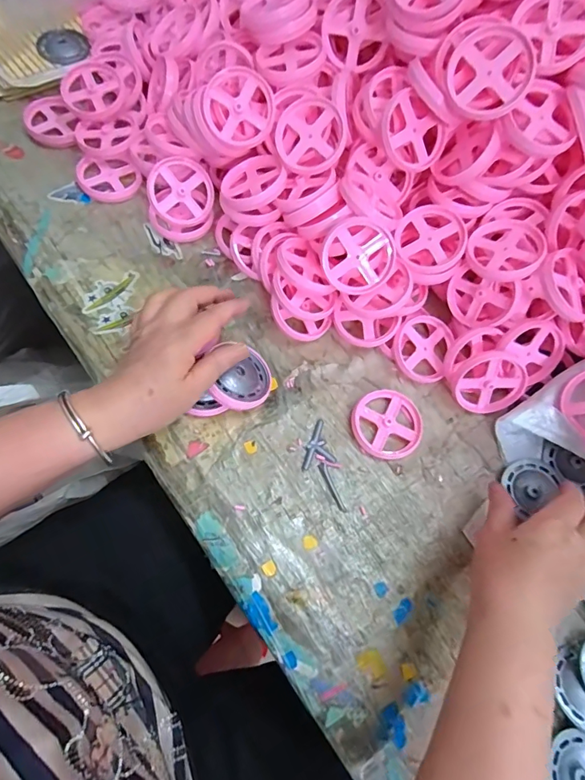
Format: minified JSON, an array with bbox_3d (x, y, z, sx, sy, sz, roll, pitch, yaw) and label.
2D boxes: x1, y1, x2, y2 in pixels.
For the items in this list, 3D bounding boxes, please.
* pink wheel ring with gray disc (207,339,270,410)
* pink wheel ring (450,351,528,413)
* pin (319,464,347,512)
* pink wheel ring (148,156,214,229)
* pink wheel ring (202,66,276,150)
[{"bbox_3d":[-0.045,-0.011,0.391,0.054,0.010,0.058,14,62,-28],"label":"pink wheel ring with gray disc"},{"bbox_3d":[0.181,-0.006,0.409,0.061,0.007,0.062,1,123,2],"label":"pink wheel ring"},{"bbox_3d":[0.035,0.085,0.384,0.007,0.004,0.045,-22,73,-16],"label":"pin"},{"bbox_3d":[-0.111,-0.198,0.446,0.063,0.017,0.063,-35,105,-6],"label":"pink wheel ring"},{"bbox_3d":[-0.048,-0.257,0.404,0.063,0.014,0.064,0,100,-3],"label":"pink wheel ring"}]

